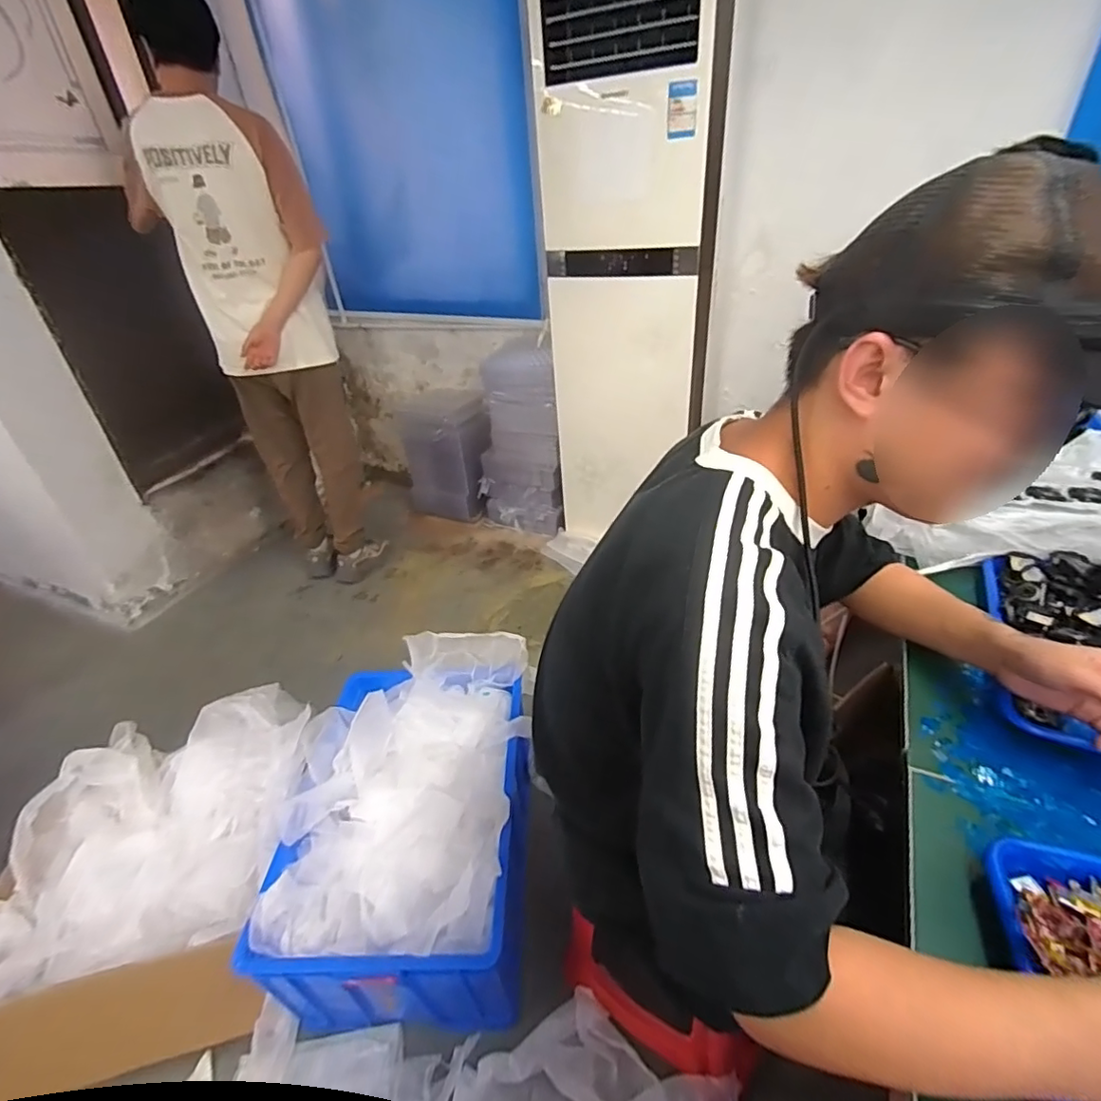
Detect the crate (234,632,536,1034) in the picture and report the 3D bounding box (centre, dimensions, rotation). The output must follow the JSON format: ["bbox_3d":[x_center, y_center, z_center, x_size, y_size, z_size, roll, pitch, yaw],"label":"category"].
[{"bbox_3d":[-0.274,0.517,1.119,0.412,0.384,0.615,-4,34,3],"label":"crate"}]

